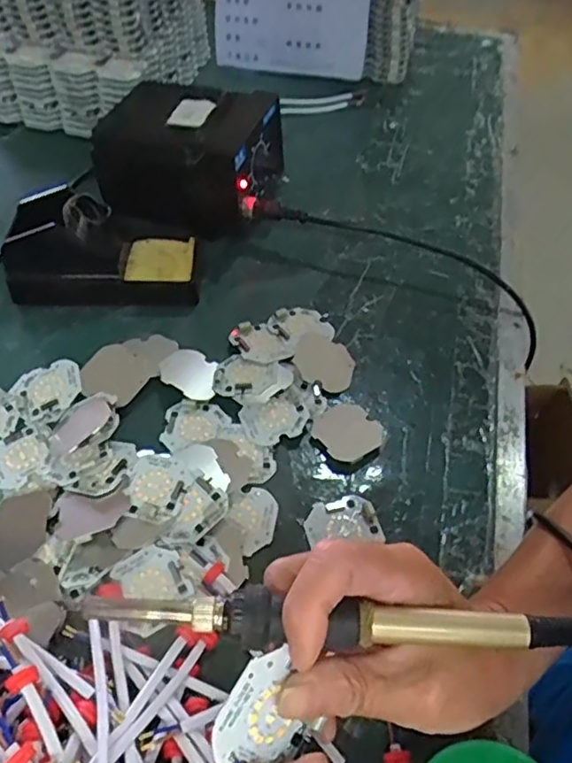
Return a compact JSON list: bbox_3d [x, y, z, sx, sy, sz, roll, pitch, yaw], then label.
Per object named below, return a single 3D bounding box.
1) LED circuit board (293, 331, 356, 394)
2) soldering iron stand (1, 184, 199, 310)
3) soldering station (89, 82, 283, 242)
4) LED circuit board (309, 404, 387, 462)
[{"bbox_3d":[0.030,-0.016,0.474,0.050,0.004,0.048,26,51,6],"label":"LED circuit board"},{"bbox_3d":[-0.150,-0.121,0.507,0.144,0.073,0.089,1,53,-1],"label":"soldering iron stand"},{"bbox_3d":[-0.088,-0.203,0.563,0.149,0.091,0.122,15,53,9],"label":"soldering station"},{"bbox_3d":[0.043,0.034,0.434,0.043,0.004,0.045,-30,59,-22],"label":"LED circuit board"}]

